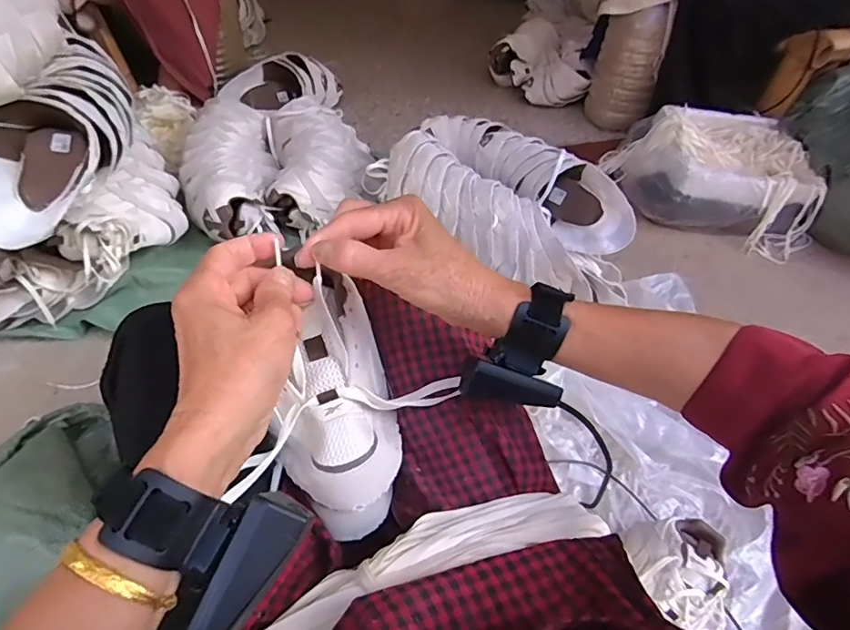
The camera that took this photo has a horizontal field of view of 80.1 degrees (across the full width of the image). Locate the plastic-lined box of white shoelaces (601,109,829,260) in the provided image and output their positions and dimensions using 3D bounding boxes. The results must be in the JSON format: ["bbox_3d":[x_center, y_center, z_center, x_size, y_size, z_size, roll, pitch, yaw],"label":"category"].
[{"bbox_3d":[0.716,-0.348,1.255,0.454,0.218,0.323,2,47,-5],"label":"plastic-lined box of white shoelaces"}]

